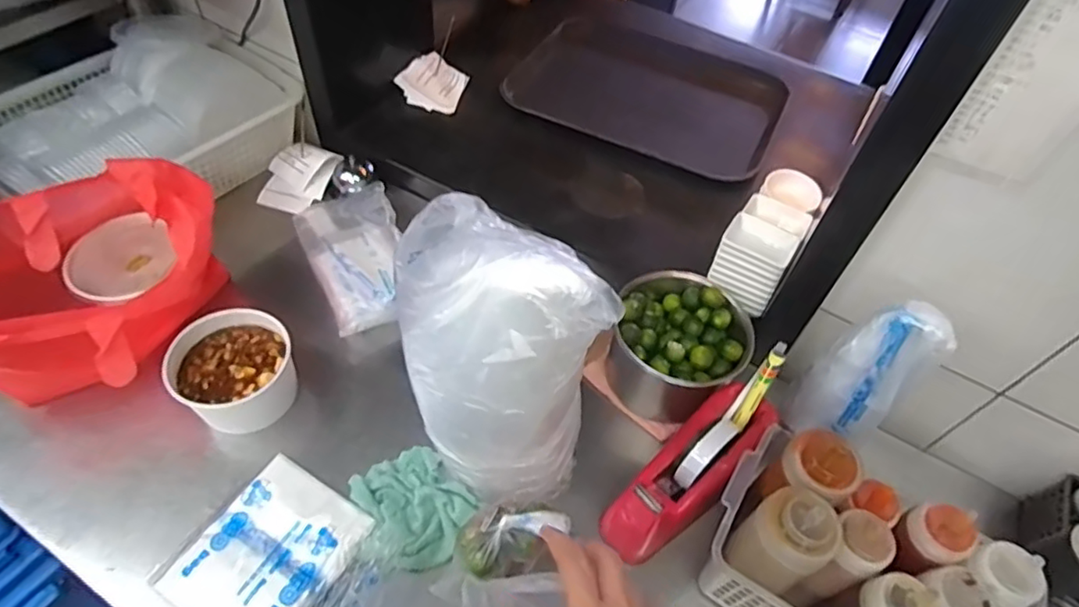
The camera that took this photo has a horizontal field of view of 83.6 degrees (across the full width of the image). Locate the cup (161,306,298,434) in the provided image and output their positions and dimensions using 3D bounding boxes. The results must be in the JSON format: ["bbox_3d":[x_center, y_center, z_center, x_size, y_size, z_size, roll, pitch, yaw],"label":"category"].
[{"bbox_3d":[-0.332,0.079,0.668,0.118,0.069,0.133,-33,62,-27],"label":"cup"}]

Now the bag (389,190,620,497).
[{"bbox_3d":[-0.045,0.053,0.547,0.186,0.291,0.118,34,56,20],"label":"bag"}]

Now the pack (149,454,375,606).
[{"bbox_3d":[-0.263,0.240,0.582,0.143,0.023,0.153,29,55,17],"label":"pack"}]

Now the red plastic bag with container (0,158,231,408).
[{"bbox_3d":[-0.495,-0.017,0.646,0.223,0.175,0.237,9,52,2],"label":"red plastic bag with container"}]

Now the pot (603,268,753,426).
[{"bbox_3d":[0.158,0.051,0.707,0.144,0.121,0.131,3,52,-3],"label":"pot"}]

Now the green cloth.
[{"bbox_3d":[-0.133,0.211,0.620,0.107,0.021,0.120,-31,61,-26],"label":"green cloth"}]

